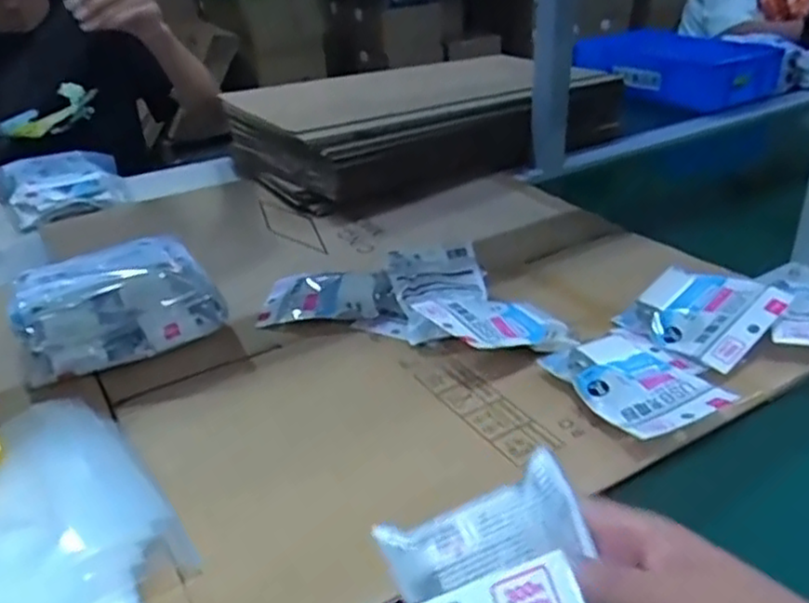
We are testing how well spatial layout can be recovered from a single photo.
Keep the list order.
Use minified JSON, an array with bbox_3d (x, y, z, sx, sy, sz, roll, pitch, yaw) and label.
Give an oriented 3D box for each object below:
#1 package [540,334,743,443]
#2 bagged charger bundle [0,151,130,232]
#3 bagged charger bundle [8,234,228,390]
[{"bbox_3d":[0.187,0.062,0.596,0.102,0.026,0.162,-13,29,-19],"label":"package"},{"bbox_3d":[-0.519,-0.177,1.072,0.170,0.067,0.152,-20,32,-29],"label":"bagged charger bundle"},{"bbox_3d":[-0.283,0.002,0.702,0.180,0.069,0.132,-15,30,-22],"label":"bagged charger bundle"}]

